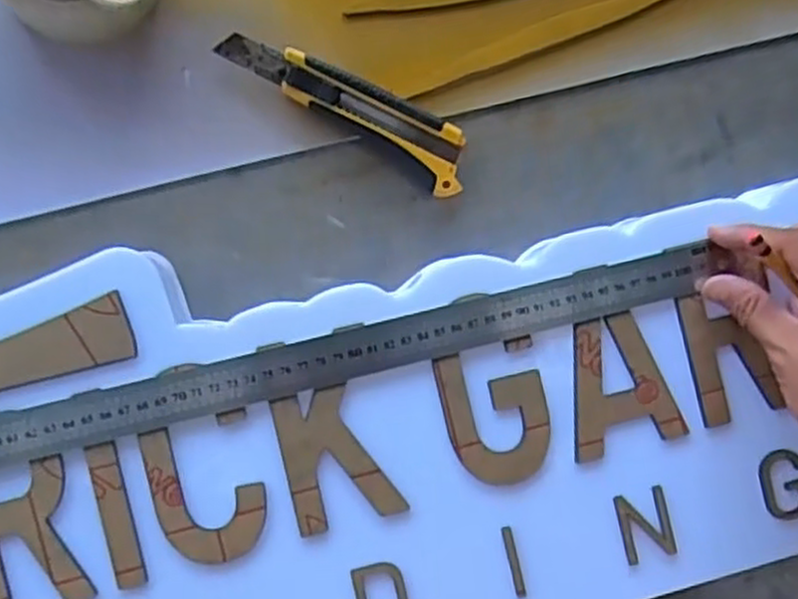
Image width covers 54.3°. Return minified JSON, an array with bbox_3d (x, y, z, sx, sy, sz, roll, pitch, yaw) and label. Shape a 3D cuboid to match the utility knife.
[{"bbox_3d":[-0.033,-0.122,0.495,0.169,0.023,0.037,29,87,-5],"label":"utility knife"}]

